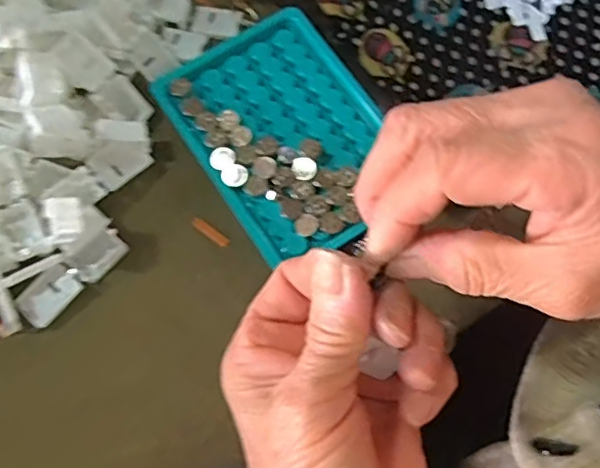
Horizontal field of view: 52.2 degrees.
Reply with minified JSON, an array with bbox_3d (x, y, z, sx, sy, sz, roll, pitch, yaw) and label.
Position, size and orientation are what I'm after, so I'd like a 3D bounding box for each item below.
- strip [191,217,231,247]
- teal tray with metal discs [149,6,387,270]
[{"bbox_3d":[-0.046,-0.002,0.314,0.021,0.004,0.006,37,76,9],"label":"strip"},{"bbox_3d":[-0.007,-0.056,0.324,0.096,0.014,0.127,-34,77,-11],"label":"teal tray with metal discs"}]

